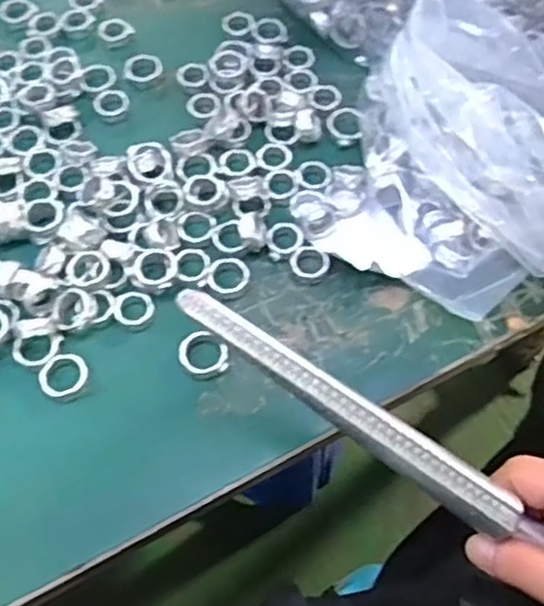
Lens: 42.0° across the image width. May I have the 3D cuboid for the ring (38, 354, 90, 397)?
[{"bbox_3d":[-0.106,0.037,0.360,0.021,0.006,0.023,1,73,-4],"label":"ring"}]

